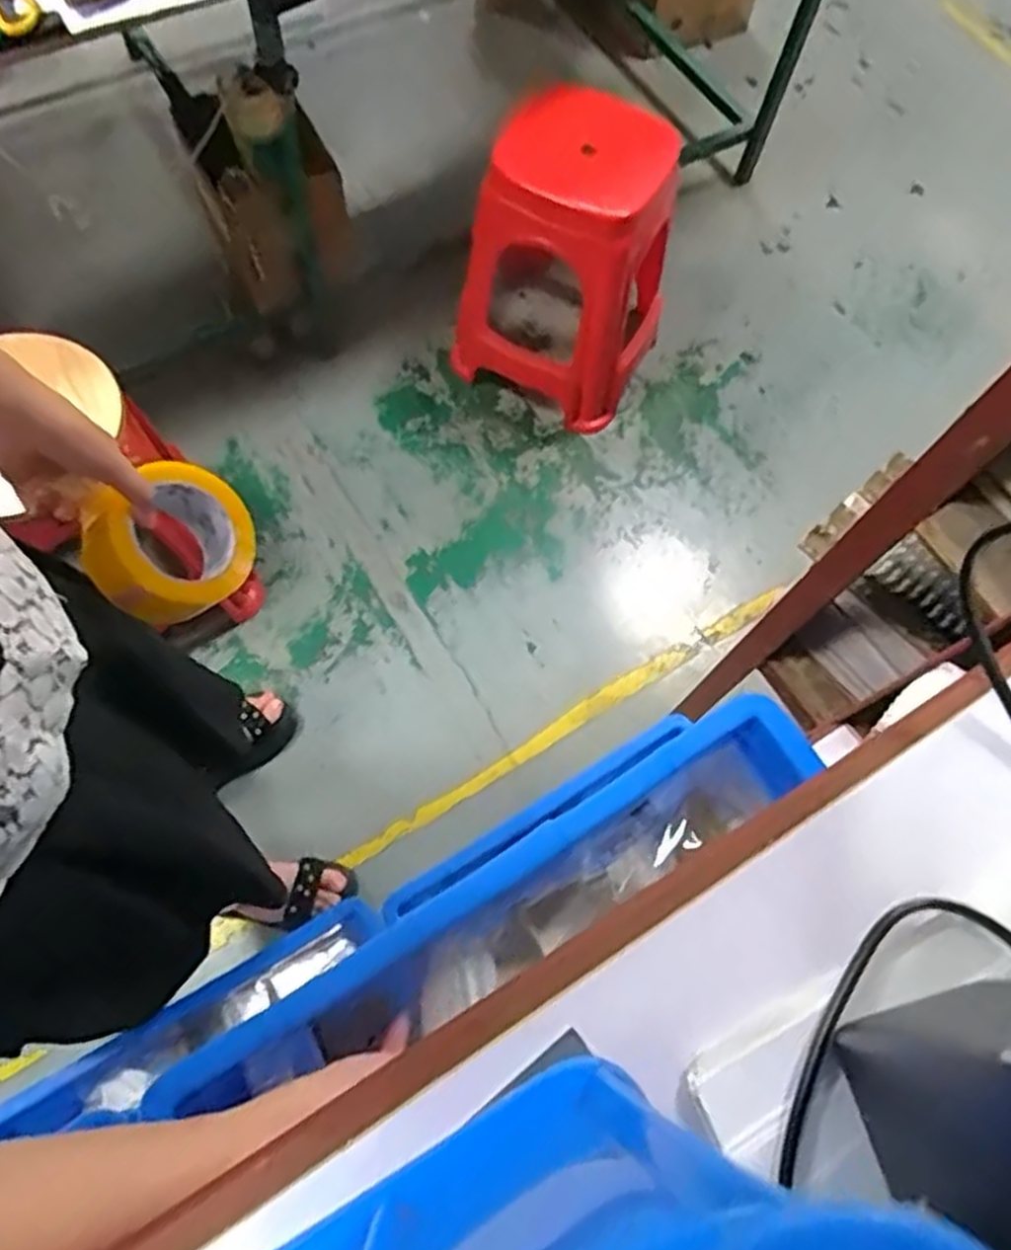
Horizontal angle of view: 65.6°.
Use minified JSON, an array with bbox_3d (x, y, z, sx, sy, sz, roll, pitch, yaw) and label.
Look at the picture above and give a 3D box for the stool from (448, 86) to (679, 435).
[{"bbox_3d":[0.132,-0.677,1.472,0.351,0.461,0.357,33,69,10],"label":"stool"}]

